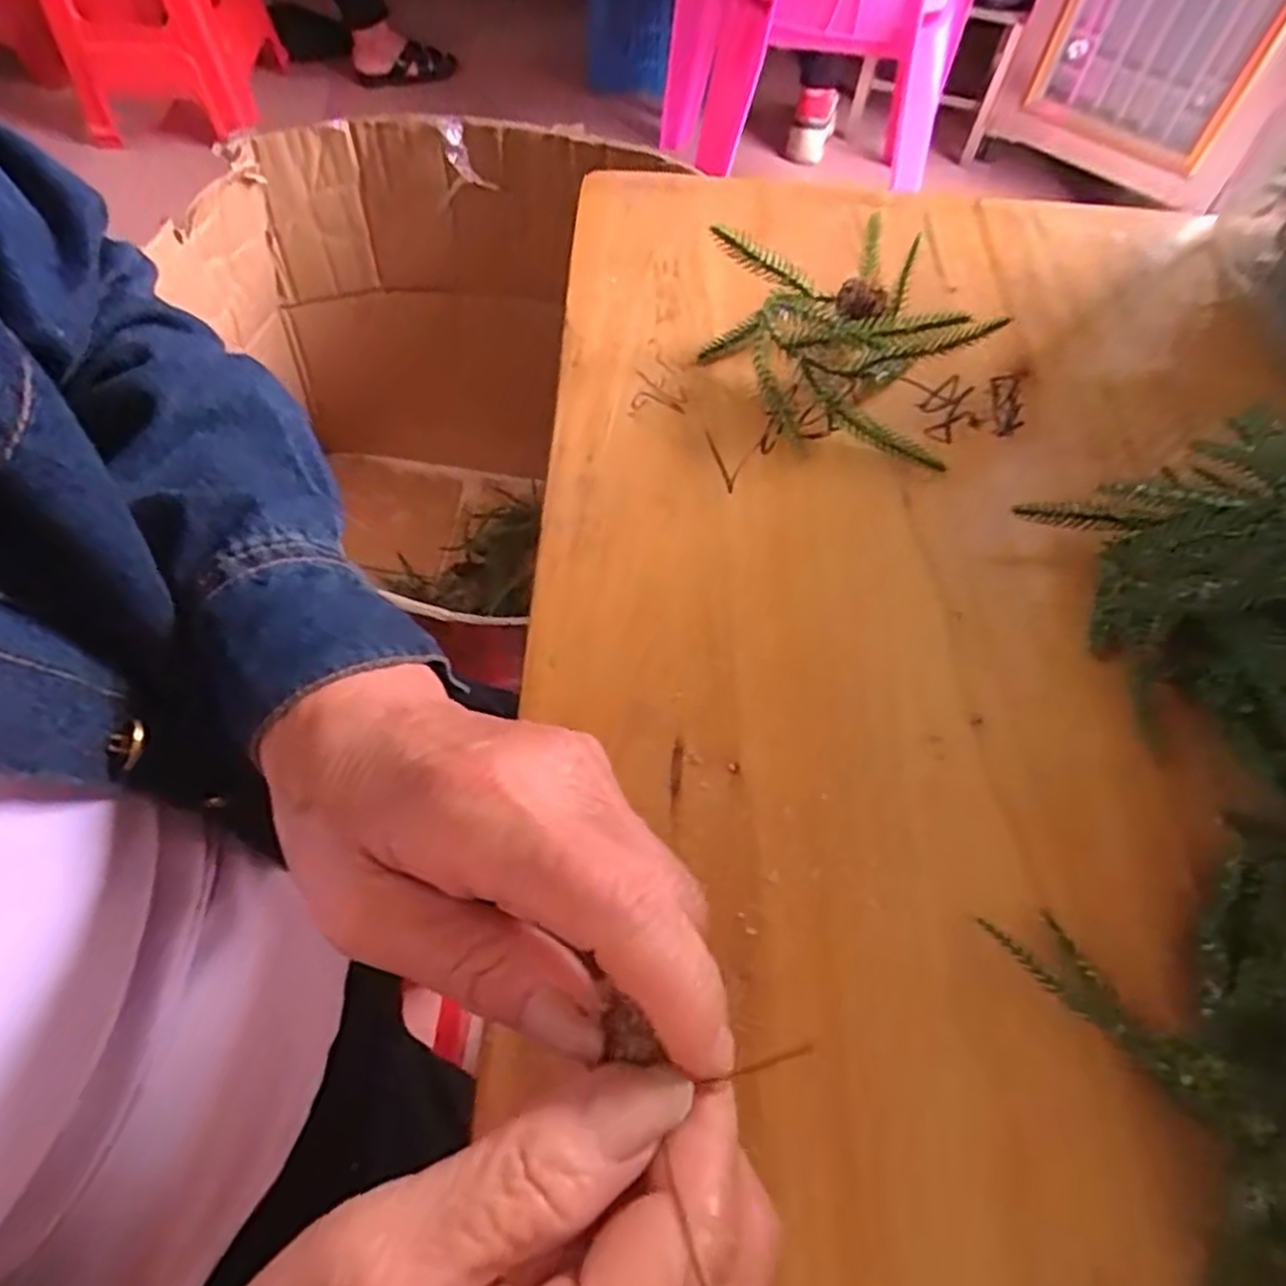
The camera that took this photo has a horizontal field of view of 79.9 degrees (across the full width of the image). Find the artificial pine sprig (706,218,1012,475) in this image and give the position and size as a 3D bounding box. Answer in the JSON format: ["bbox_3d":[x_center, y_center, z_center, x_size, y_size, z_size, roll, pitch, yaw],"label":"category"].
[{"bbox_3d":[0.089,-0.138,0.355,0.125,0.052,0.087,12,60,4],"label":"artificial pine sprig"}]

